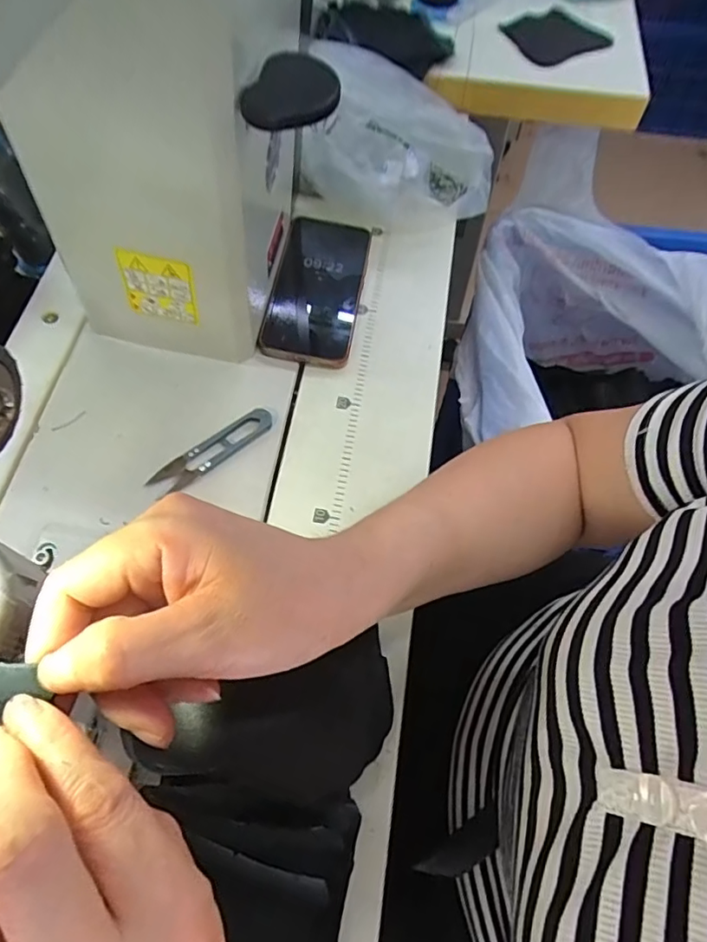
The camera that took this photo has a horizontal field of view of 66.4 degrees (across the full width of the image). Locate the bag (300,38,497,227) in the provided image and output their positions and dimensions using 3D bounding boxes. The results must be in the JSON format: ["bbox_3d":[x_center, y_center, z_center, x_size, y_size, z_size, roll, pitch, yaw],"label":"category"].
[{"bbox_3d":[0.046,-0.297,0.496,0.169,0.115,0.104,12,65,5],"label":"bag"}]

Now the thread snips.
[{"bbox_3d":[-0.105,-0.016,0.407,0.100,0.009,0.023,-38,71,-18],"label":"thread snips"}]

